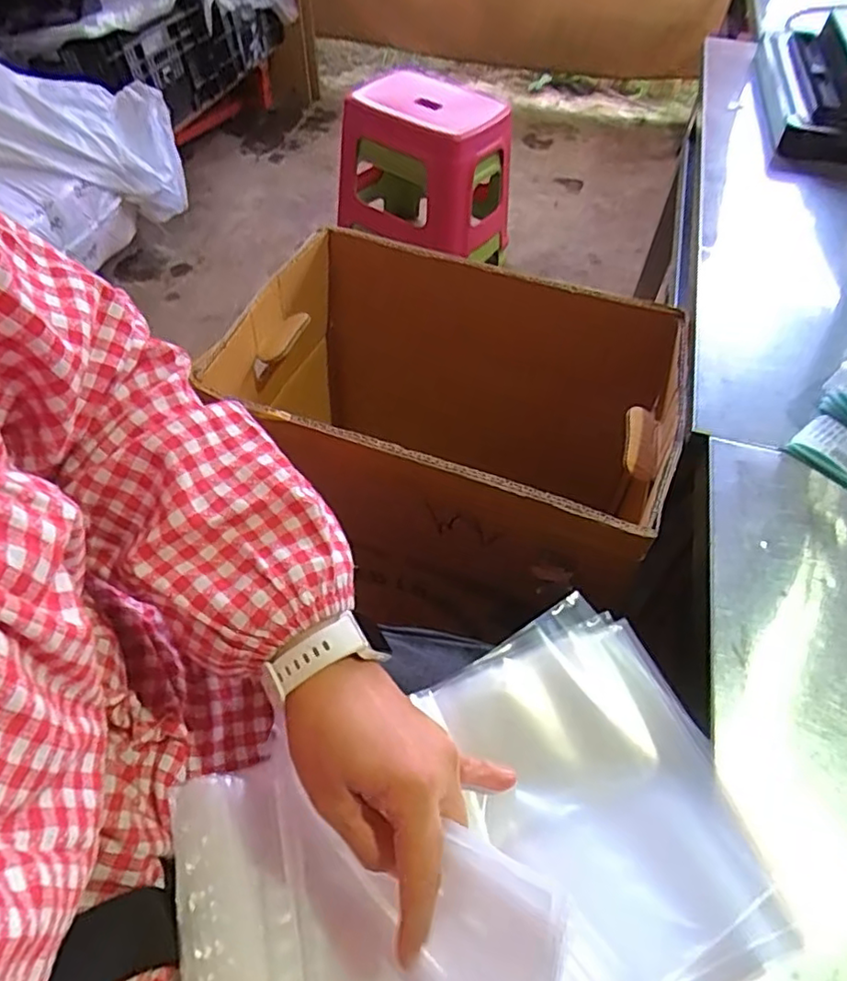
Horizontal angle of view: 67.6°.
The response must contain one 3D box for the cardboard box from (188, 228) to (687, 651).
[{"bbox_3d":[0.020,-0.063,0.692,0.418,0.279,0.301,19,55,12],"label":"cardboard box"}]

